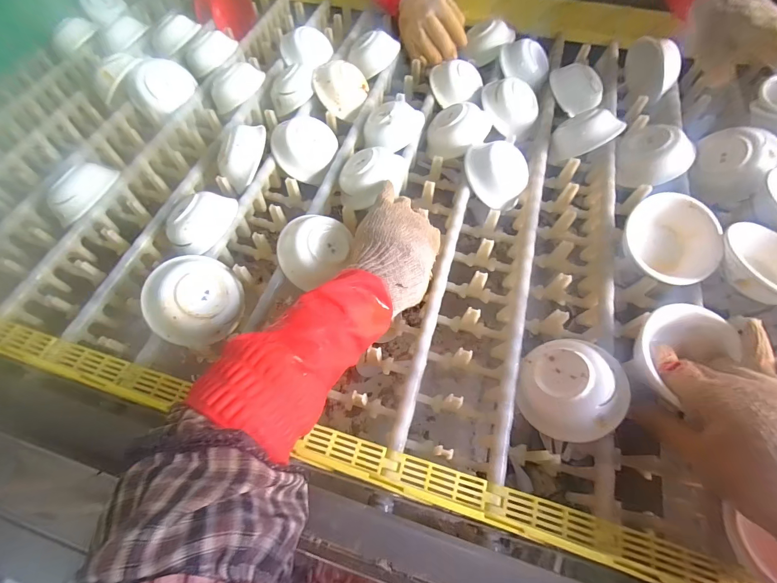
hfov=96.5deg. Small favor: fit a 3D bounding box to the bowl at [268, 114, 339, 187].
[{"bbox_3d":[-0.139,-0.230,0.567,0.096,0.040,0.096,11,92,-29],"label":"bowl"}]

